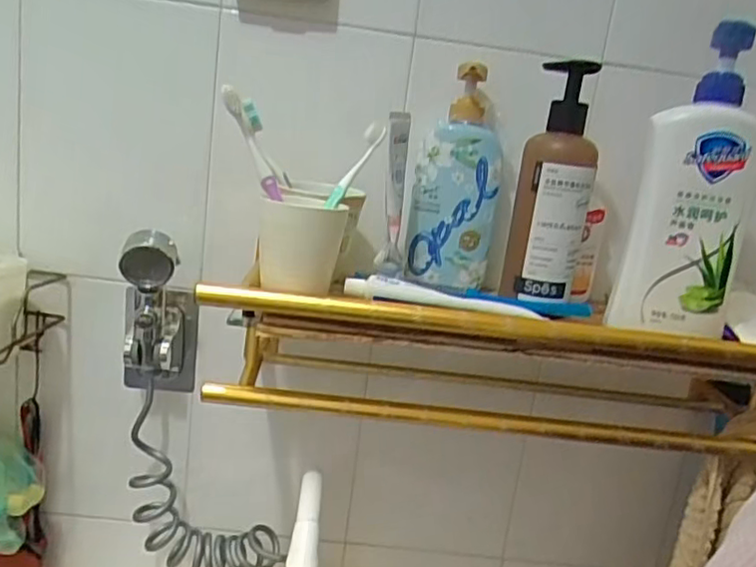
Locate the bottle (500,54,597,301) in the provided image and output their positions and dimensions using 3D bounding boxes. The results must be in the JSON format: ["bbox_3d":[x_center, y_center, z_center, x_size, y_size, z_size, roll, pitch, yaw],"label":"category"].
[{"bbox_3d":[0.164,-0.094,0.576,0.064,0.211,0.057,10,13,15],"label":"bottle"}]

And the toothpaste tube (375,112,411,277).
[{"bbox_3d":[0.017,-0.082,0.586,0.025,0.148,0.042,8,13,4],"label":"toothpaste tube"}]

